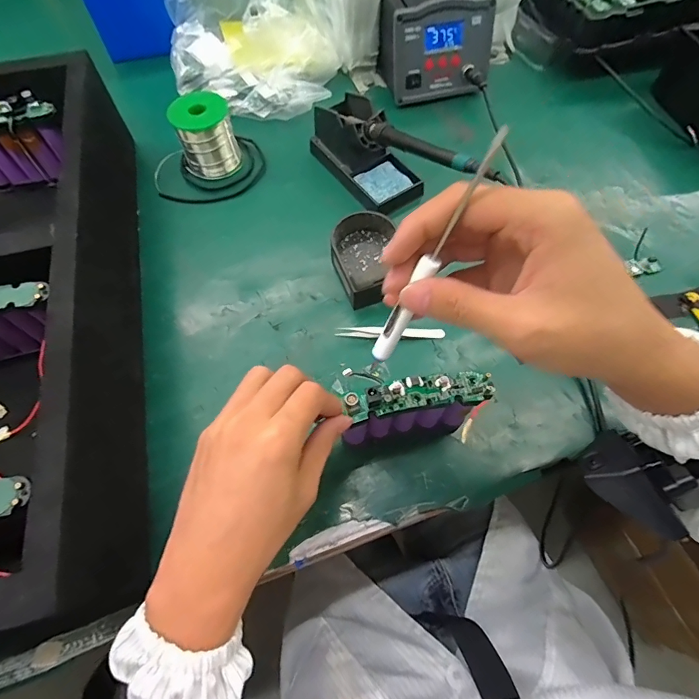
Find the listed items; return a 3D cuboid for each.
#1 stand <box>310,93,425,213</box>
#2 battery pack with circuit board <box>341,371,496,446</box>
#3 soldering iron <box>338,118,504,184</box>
[{"bbox_3d":[0.017,-0.239,0.486,0.069,0.067,0.149,-31,68,-15],"label":"stand"},{"bbox_3d":[0.049,0.046,0.326,0.103,0.088,0.025,-6,63,-3],"label":"battery pack with circuit board"},{"bbox_3d":[0.061,-0.209,0.418,0.017,0.016,0.233,-32,50,-15],"label":"soldering iron"}]

